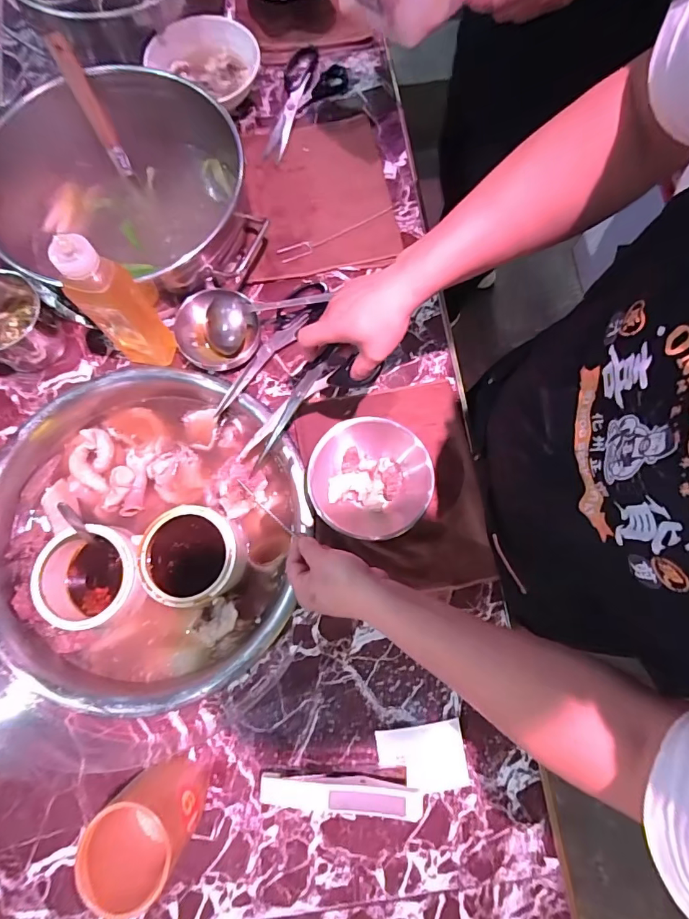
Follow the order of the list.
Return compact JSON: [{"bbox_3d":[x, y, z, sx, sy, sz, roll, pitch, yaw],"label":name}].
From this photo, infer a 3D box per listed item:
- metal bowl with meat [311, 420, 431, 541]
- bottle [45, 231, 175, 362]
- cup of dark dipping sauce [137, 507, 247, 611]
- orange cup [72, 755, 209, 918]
[{"bbox_3d":[0.032,0.024,0.579,0.151,0.047,0.149,0,76,1],"label":"metal bowl with meat"},{"bbox_3d":[-0.272,-0.180,0.550,0.065,0.211,0.062,38,80,9],"label":"bottle"},{"bbox_3d":[-0.196,0.125,0.594,0.119,0.052,0.120,0,76,1],"label":"cup of dark dipping sauce"},{"bbox_3d":[-0.195,0.373,0.459,0.079,0.129,0.081,0,76,1],"label":"orange cup"}]

